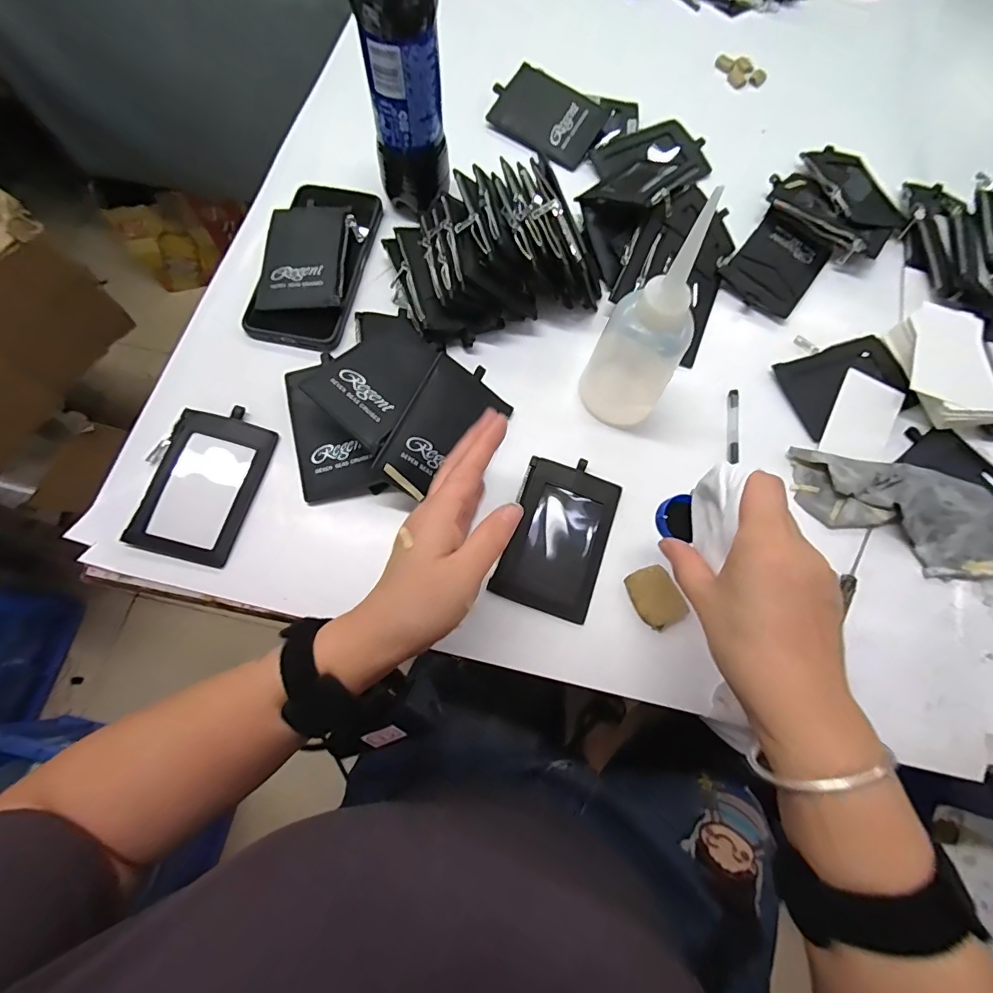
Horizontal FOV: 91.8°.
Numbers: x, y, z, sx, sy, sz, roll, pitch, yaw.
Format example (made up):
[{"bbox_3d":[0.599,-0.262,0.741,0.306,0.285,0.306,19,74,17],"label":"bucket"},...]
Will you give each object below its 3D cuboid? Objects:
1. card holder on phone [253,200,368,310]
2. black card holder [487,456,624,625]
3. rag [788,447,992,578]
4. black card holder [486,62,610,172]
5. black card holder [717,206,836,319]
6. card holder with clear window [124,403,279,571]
[{"bbox_3d":[-0.164,-0.211,0.419,0.077,0.013,0.108,2,72,7],"label":"card holder on phone"},{"bbox_3d":[0.046,0.029,0.358,0.073,0.008,0.110,20,72,4],"label":"black card holder"},{"bbox_3d":[0.323,0.014,0.367,0.186,0.027,0.069,19,72,4],"label":"rag"},{"bbox_3d":[0.051,-0.389,0.492,0.110,0.008,0.079,31,86,4],"label":"black card holder"},{"bbox_3d":[0.263,-0.219,0.447,0.072,0.011,0.115,38,74,10],"label":"black card holder"},{"bbox_3d":[-0.218,-0.012,0.353,0.078,0.008,0.112,14,71,2],"label":"card holder with clear window"}]

